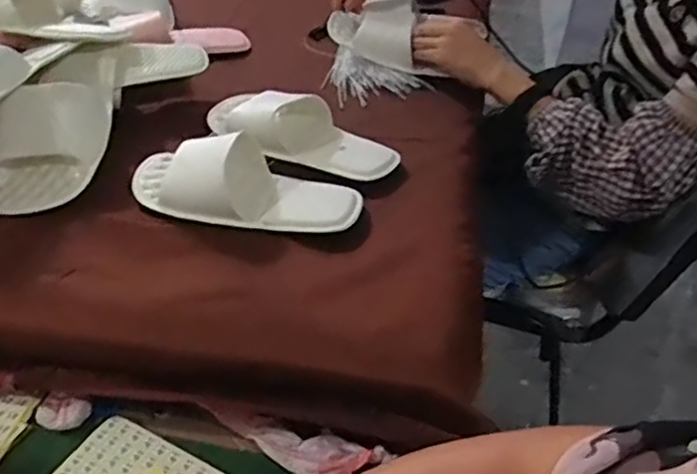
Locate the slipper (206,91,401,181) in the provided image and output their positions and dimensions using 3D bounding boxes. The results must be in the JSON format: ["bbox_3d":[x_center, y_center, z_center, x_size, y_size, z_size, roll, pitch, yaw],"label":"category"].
[{"bbox_3d":[-0.057,-0.125,0.729,0.236,0.042,0.095,15,43,14],"label":"slipper"}]

